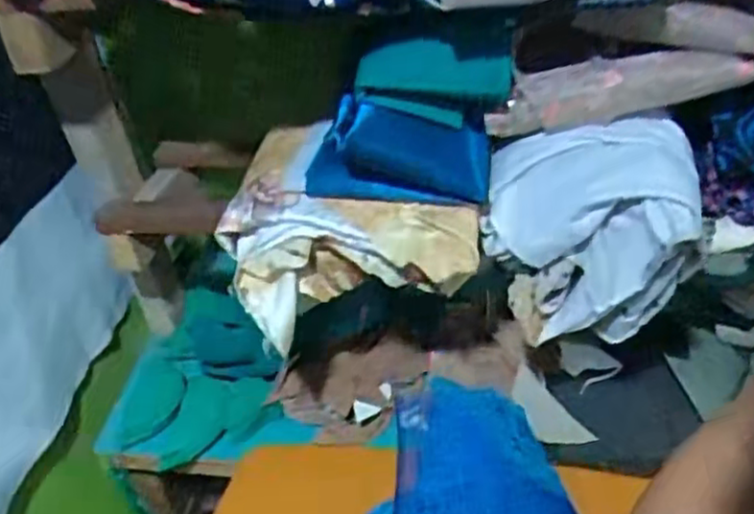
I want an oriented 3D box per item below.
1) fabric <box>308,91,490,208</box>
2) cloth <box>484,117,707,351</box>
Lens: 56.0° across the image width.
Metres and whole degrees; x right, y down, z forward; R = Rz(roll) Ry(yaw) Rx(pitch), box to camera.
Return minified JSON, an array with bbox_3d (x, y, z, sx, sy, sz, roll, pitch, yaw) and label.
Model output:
[{"bbox_3d":[0.013,-0.093,0.637,0.164,0.084,0.076,6,38,17],"label":"fabric"},{"bbox_3d":[0.192,-0.021,0.642,0.181,0.172,0.122,4,37,14],"label":"cloth"}]

